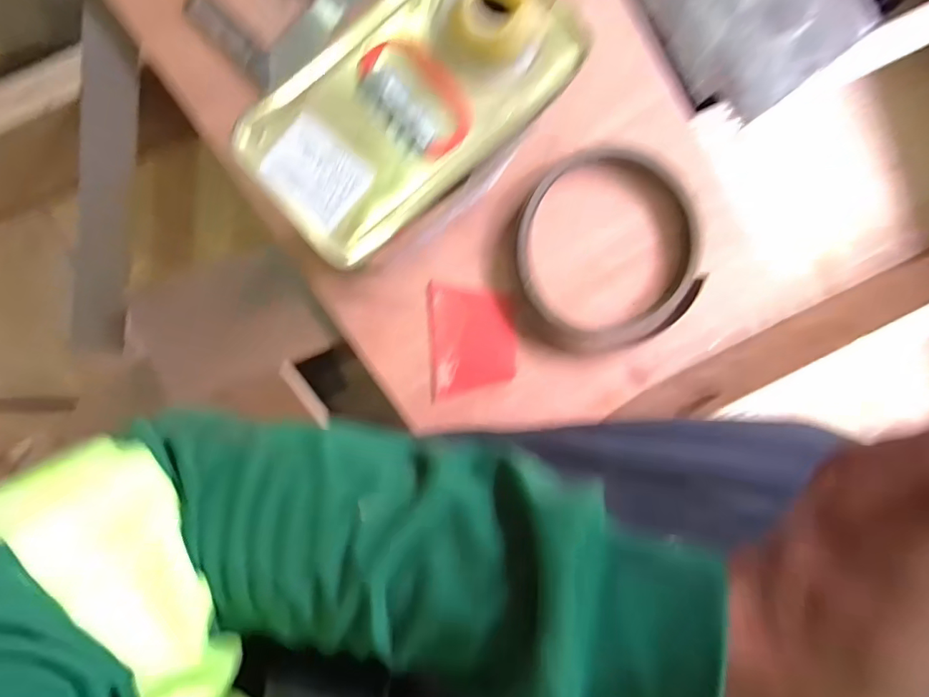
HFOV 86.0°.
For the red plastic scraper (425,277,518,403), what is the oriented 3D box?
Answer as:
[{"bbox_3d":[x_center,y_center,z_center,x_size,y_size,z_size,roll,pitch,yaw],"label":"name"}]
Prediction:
[{"bbox_3d":[0.009,-0.009,0.502,0.087,0.007,0.109,-3,97,-4],"label":"red plastic scraper"}]

